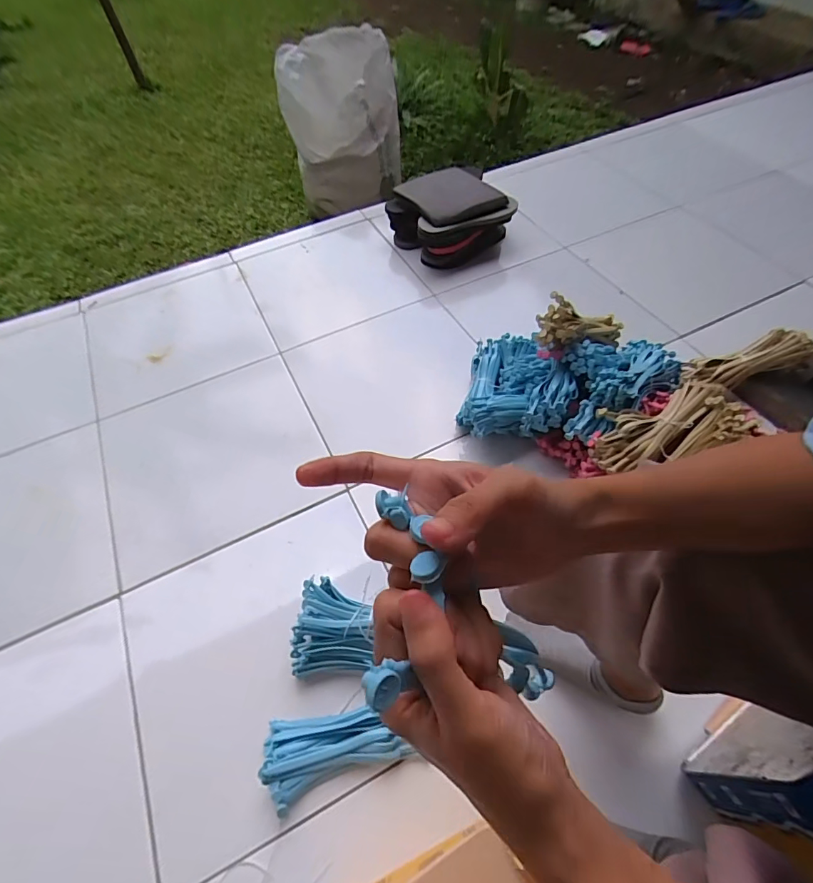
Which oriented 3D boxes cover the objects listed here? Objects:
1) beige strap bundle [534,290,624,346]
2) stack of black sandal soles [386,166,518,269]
[{"bbox_3d":[0.305,-0.200,0.788,0.195,0.080,0.077,-2,51,-29],"label":"beige strap bundle"},{"bbox_3d":[0.111,-0.583,1.169,0.285,0.144,0.212,-16,57,-8],"label":"stack of black sandal soles"}]

